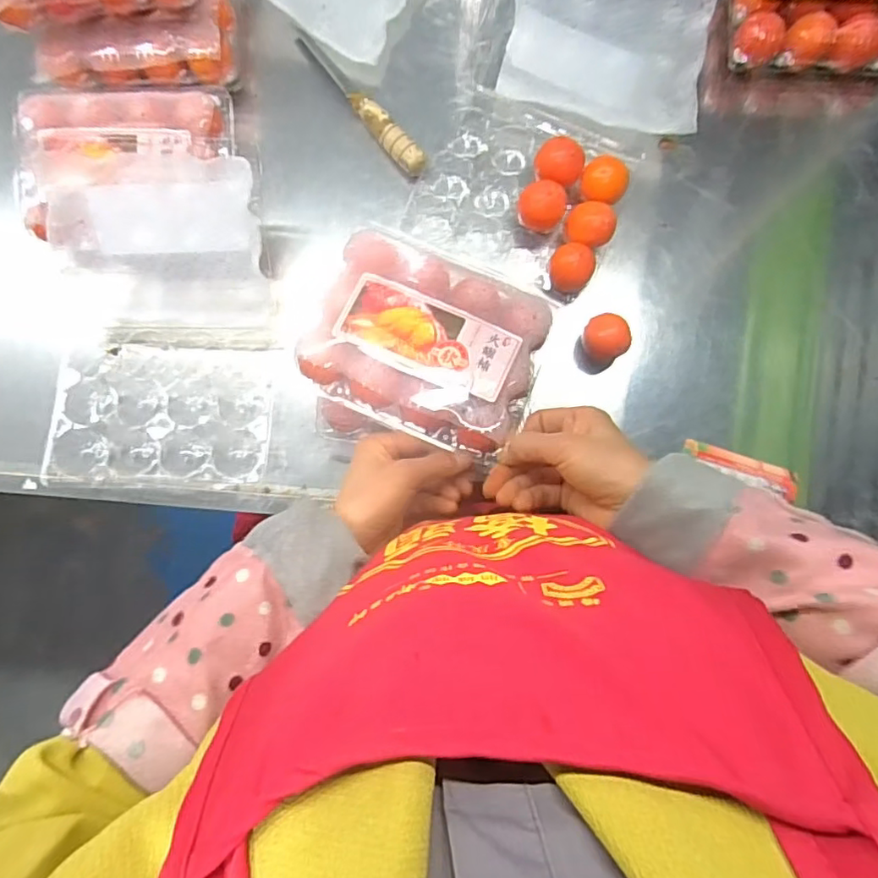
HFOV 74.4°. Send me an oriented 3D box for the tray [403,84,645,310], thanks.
[{"bbox_3d":[0.082,-0.241,0.554,0.190,0.045,0.162,27,85,2],"label":"tray"}]

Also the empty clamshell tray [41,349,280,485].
[{"bbox_3d":[-0.254,-0.027,0.542,0.193,0.053,0.131,0,85,-1],"label":"empty clamshell tray"}]

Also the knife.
[{"bbox_3d":[-0.078,-0.338,0.578,0.022,0.026,0.193,-38,86,-4],"label":"knife"}]

